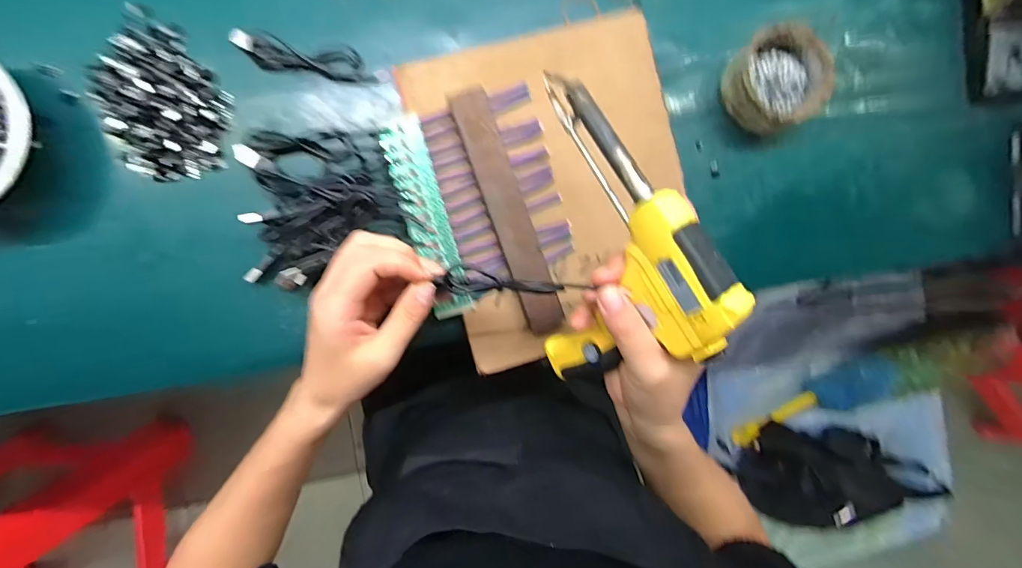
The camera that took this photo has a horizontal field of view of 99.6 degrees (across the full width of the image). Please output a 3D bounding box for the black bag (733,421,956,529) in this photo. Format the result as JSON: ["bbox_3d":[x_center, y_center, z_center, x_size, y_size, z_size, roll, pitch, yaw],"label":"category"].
[{"bbox_3d":[0.577,0.350,0.754,0.402,0.090,0.181,15,91,-7],"label":"black bag"}]

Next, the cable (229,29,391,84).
[{"bbox_3d":[-0.159,-0.182,0.347,0.116,0.011,0.025,5,91,-8],"label":"cable"}]

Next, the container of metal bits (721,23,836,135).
[{"bbox_3d":[0.234,-0.180,0.384,0.080,0.036,0.080,0,91,-8],"label":"container of metal bits"}]

